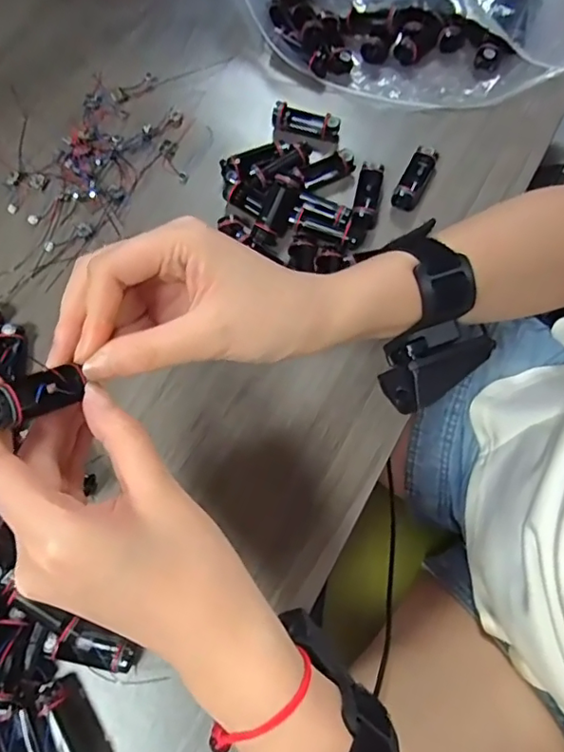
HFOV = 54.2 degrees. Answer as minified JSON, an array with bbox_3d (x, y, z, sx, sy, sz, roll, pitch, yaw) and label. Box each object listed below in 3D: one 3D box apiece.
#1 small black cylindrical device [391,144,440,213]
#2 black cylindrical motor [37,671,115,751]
[{"bbox_3d":[0.093,-0.138,0.387,0.018,0.020,0.046,25,74,8],"label":"small black cylindrical device"},{"bbox_3d":[-0.111,0.186,0.294,0.019,0.019,0.049,-33,75,-10],"label":"black cylindrical motor"}]

